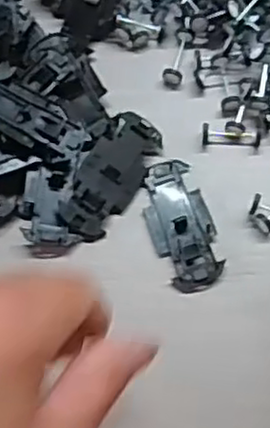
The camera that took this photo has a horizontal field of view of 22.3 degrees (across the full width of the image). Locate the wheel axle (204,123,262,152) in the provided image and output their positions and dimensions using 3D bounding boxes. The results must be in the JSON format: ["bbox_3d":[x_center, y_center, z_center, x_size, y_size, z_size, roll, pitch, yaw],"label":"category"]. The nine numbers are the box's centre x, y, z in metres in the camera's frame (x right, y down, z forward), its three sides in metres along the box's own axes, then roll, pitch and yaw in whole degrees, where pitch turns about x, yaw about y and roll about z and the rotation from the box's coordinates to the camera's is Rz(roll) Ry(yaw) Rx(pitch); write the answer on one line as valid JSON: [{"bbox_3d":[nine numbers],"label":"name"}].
[{"bbox_3d":[0.050,-0.039,0.351,0.030,0.012,0.009,4,70,4],"label":"wheel axle"}]

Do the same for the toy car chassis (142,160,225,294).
[{"bbox_3d":[0.022,0.005,0.336,0.030,0.005,0.066,-20,71,-5],"label":"toy car chassis"}]

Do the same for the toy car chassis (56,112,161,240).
[{"bbox_3d":[-0.012,-0.019,0.341,0.030,0.006,0.065,39,78,-10],"label":"toy car chassis"}]

